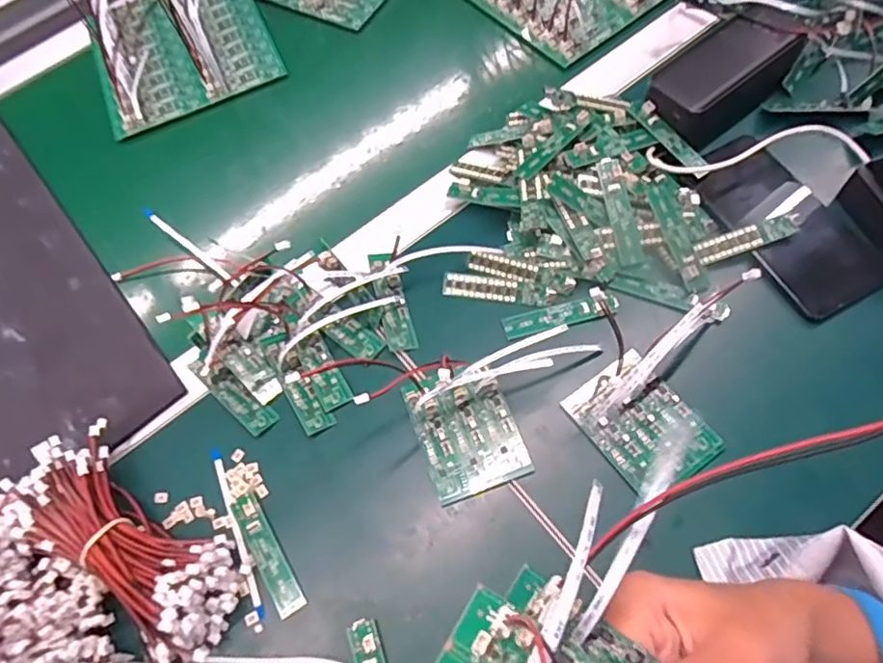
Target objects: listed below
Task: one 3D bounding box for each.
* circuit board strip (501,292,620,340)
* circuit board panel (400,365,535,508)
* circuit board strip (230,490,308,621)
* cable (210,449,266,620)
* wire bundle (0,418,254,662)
[{"bbox_3d":[0.088,-0.012,0.447,0.084,0.005,0.020,-17,64,3],"label":"circuit board strip"},{"bbox_3d":[0.017,0.067,0.418,0.066,0.012,0.086,-21,63,-3],"label":"circuit board panel"},{"bbox_3d":[-0.117,0.146,0.402,0.019,0.004,0.085,-31,64,-8],"label":"circuit board strip"},{"bbox_3d":[-0.140,0.134,0.410,0.006,0.004,0.119,-24,64,-5],"label":"cable"},{"bbox_3d":[-0.204,0.133,0.390,0.172,0.052,0.074,34,73,19],"label":"wire bundle"}]

